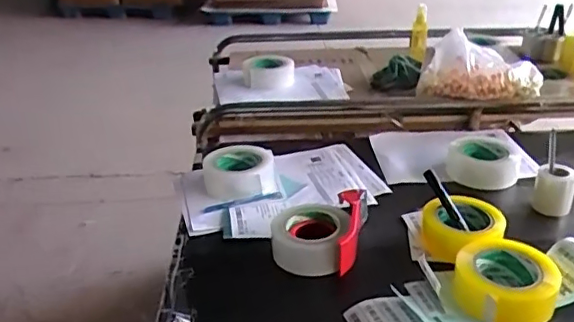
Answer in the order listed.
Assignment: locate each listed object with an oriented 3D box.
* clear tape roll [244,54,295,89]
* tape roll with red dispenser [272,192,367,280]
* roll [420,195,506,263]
[{"bbox_3d":[-0.038,-0.198,1.254,0.110,0.048,0.116,-1,28,0],"label":"clear tape roll"},{"bbox_3d":[0.047,0.098,0.835,0.123,0.061,0.144,6,29,12],"label":"tape roll with red dispenser"},{"bbox_3d":[0.259,0.100,0.833,0.113,0.051,0.113,-1,28,0],"label":"roll"}]

